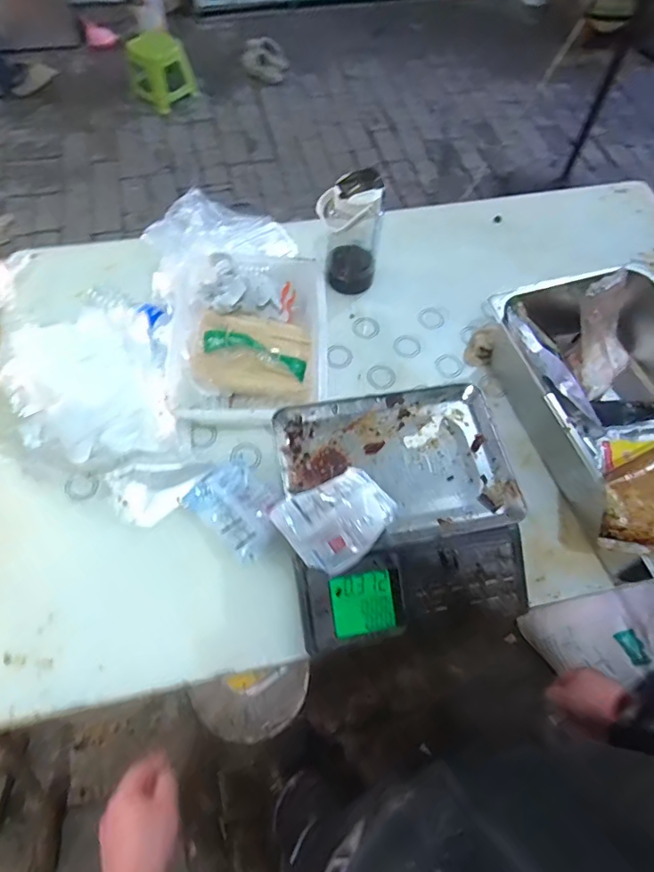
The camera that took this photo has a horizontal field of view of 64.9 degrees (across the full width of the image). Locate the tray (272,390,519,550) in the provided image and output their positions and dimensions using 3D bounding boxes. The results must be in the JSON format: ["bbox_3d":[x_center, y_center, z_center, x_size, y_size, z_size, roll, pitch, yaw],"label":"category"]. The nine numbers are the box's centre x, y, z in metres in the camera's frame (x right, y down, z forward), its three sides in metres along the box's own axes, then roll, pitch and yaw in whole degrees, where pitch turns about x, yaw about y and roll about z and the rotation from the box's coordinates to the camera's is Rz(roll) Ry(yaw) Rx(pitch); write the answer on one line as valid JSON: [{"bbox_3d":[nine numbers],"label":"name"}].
[{"bbox_3d":[0.105,0.041,0.766,0.334,0.028,0.229,-10,65,-7],"label":"tray"}]

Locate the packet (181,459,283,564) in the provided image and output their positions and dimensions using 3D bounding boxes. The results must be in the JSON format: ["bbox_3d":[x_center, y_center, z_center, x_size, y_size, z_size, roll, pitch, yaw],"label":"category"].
[{"bbox_3d":[-0.138,0.114,0.825,0.160,0.022,0.111,41,68,17],"label":"packet"}]

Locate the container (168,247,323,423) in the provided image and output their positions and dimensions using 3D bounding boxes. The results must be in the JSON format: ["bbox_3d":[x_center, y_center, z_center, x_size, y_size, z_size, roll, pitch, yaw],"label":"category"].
[{"bbox_3d":[-0.138,-0.181,0.931,0.283,0.088,0.359,-8,63,-7],"label":"container"}]

